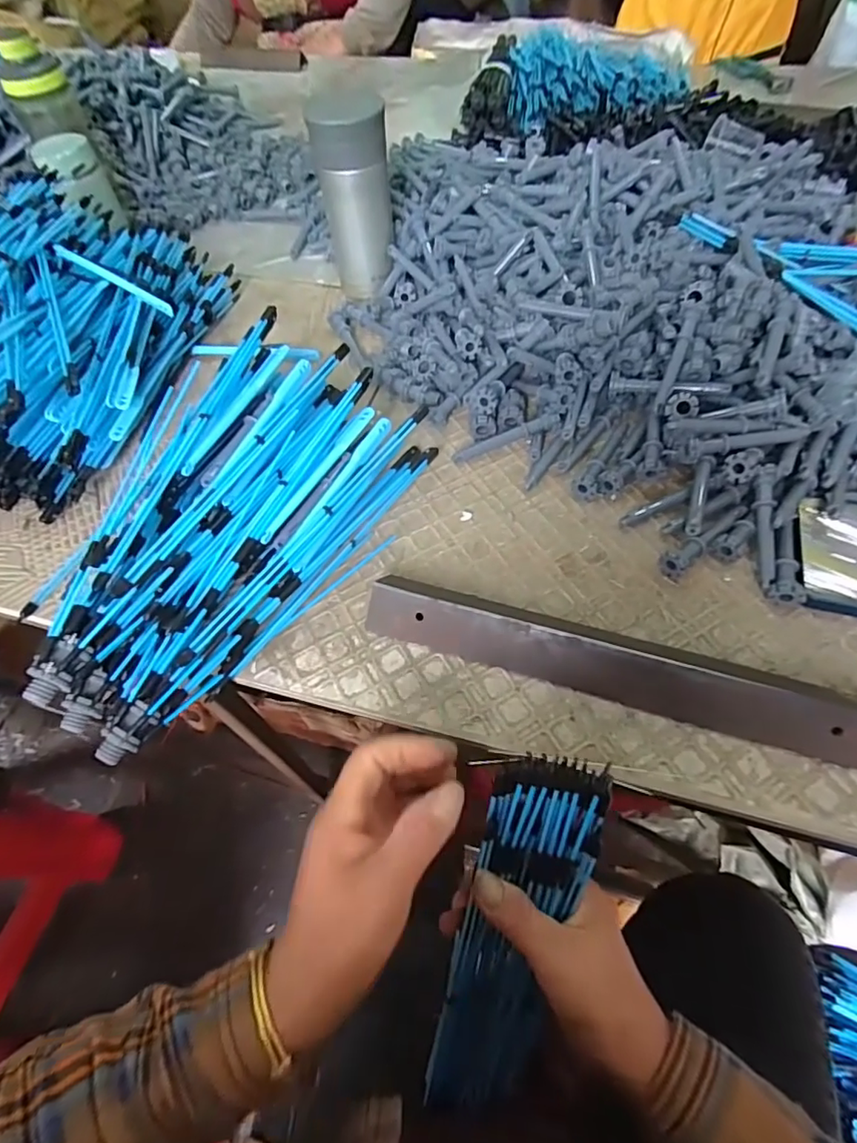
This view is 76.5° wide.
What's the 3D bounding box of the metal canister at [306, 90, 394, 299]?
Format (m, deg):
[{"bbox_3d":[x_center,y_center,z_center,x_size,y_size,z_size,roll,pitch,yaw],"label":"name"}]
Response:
[{"bbox_3d":[-0.071,-0.366,0.561,0.068,0.186,0.057,6,58,8],"label":"metal canister"}]

